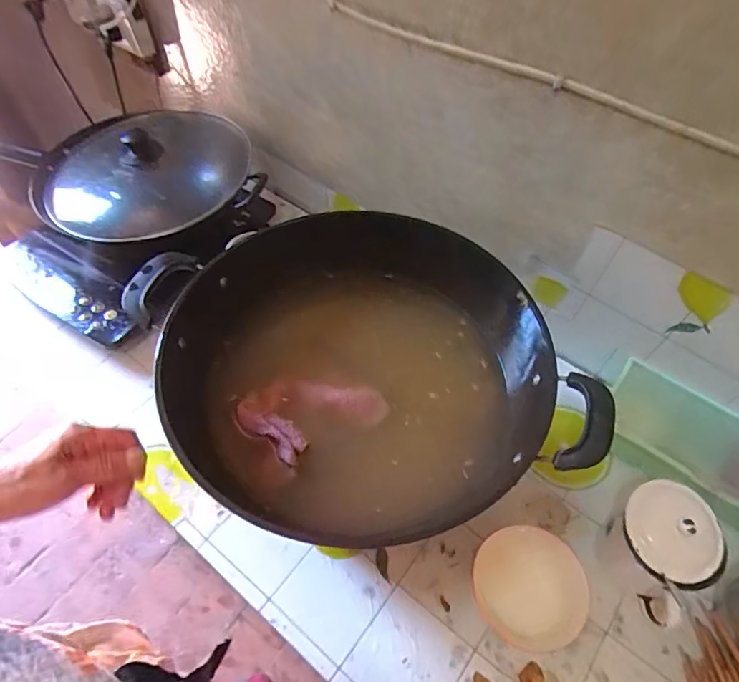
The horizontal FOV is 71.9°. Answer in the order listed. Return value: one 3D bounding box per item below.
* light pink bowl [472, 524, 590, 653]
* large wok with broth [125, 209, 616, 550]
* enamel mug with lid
[{"bbox_3d":[0.171,0.261,0.543,0.101,0.045,0.115,-15,57,-11],"label":"light pink bowl"},{"bbox_3d":[-0.007,0.032,0.549,0.427,0.125,0.337,-14,56,-10],"label":"large wok with broth"},{"bbox_3d":[0.302,0.217,0.531,0.084,0.115,0.102,-33,62,-21],"label":"enamel mug with lid"}]

